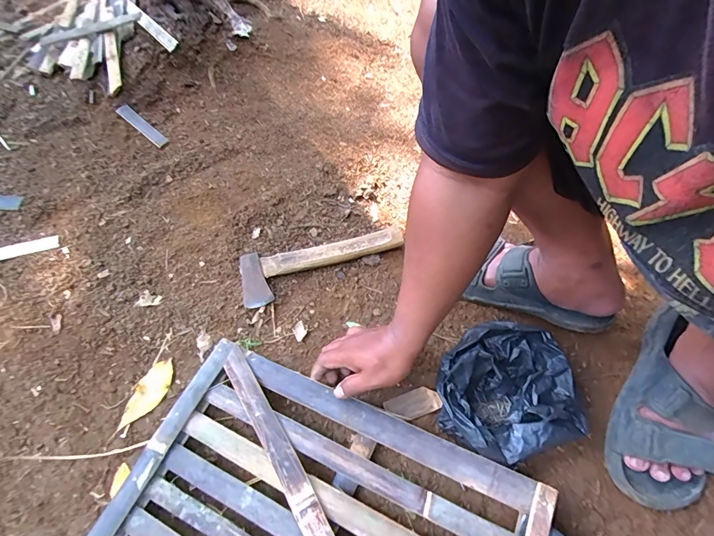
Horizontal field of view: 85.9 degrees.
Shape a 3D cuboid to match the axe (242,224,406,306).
[{"bbox_3d":[-0.059,-0.018,0.638,0.270,0.028,0.083,-20,62,-12],"label":"axe"}]

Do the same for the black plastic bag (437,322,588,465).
[{"bbox_3d":[0.189,0.163,0.514,0.162,0.080,0.158,-11,60,-7],"label":"black plastic bag"}]

